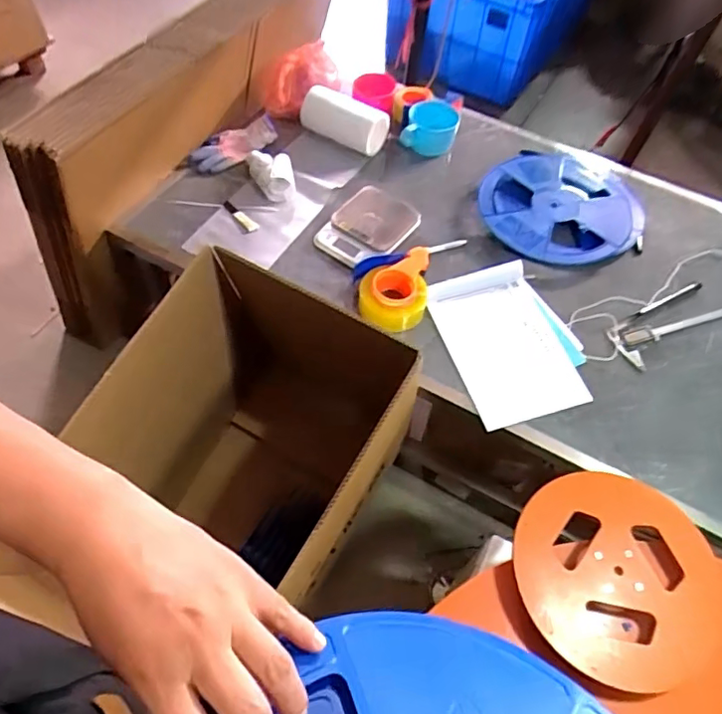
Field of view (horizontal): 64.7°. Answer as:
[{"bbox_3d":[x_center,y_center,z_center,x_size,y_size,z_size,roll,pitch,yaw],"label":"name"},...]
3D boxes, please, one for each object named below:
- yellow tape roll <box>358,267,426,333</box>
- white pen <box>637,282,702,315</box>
[{"bbox_3d":[0.058,-0.113,1.079,0.126,0.054,0.121,13,58,5],"label":"yellow tape roll"},{"bbox_3d":[0.609,-0.115,1.123,0.167,0.008,0.014,-21,61,-15],"label":"white pen"}]

